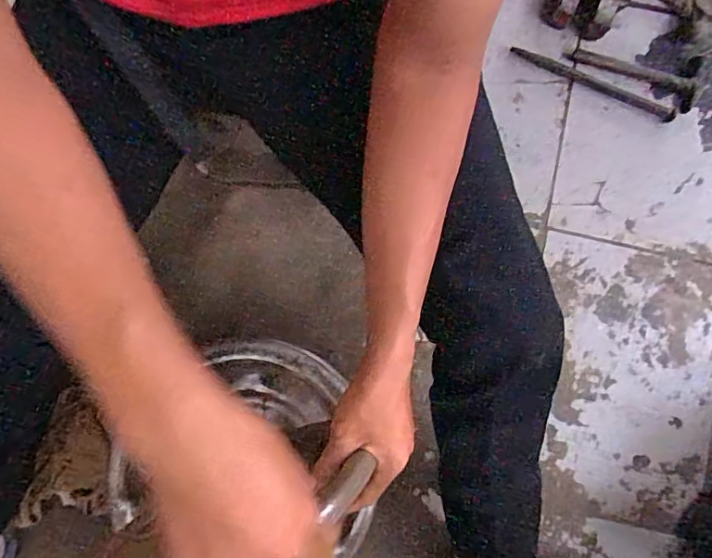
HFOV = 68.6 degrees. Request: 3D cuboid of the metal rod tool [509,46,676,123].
[{"bbox_3d":[0.378,-0.315,0.838,0.274,0.012,0.022,27,83,3],"label":"metal rod tool"}]

